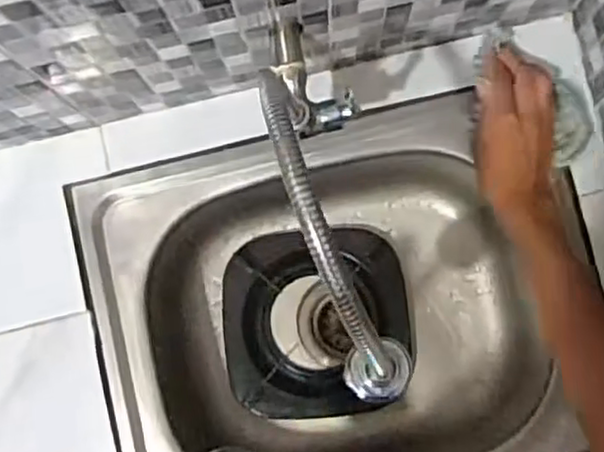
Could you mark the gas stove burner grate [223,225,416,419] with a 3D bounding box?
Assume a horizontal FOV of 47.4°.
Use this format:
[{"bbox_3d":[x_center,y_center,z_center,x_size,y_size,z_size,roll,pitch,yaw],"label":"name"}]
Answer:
[{"bbox_3d":[0.018,0.114,0.816,0.217,0.032,0.216,-8,83,2],"label":"gas stove burner grate"}]

